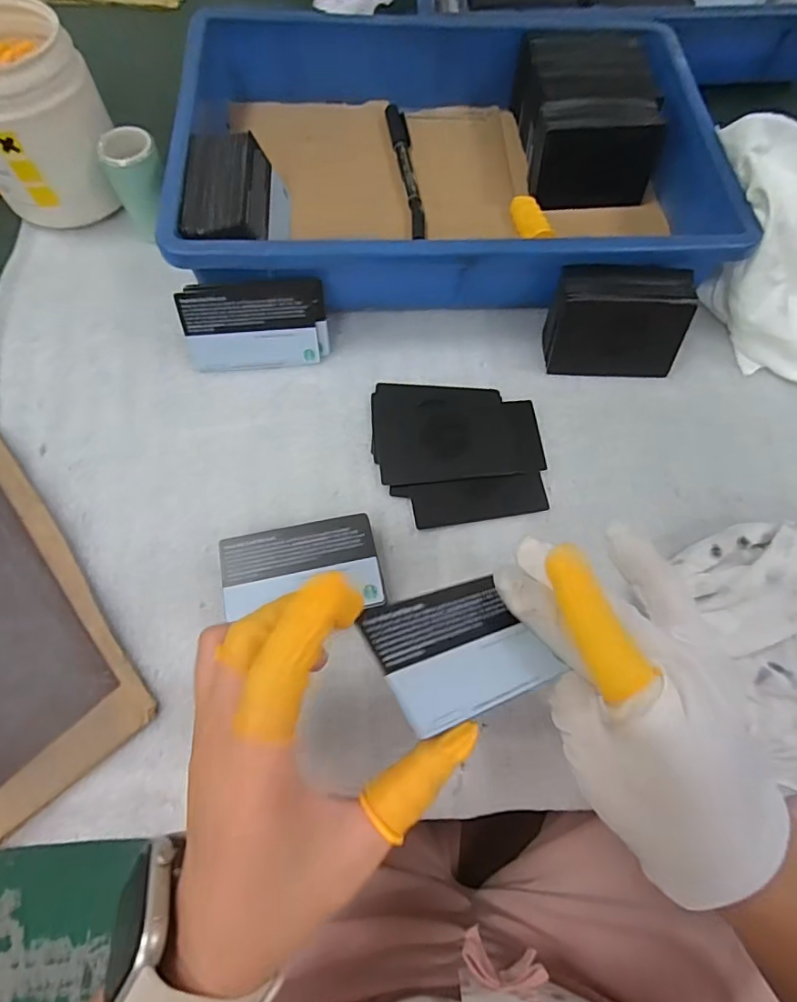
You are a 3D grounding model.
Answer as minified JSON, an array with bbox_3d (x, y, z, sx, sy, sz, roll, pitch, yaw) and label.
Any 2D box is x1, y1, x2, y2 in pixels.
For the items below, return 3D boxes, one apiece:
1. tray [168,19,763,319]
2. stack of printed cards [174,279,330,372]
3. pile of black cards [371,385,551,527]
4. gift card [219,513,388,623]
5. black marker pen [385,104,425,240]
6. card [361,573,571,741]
[{"bbox_3d":[0.035,-0.257,0.388,0.363,0.070,0.253,-2,69,-3],"label":"tray"},{"bbox_3d":[-0.095,-0.115,0.341,0.093,0.058,0.008,-5,44,-2],"label":"stack of printed cards"},{"bbox_3d":[0.039,-0.036,0.335,0.107,0.005,0.099,-5,70,-4],"label":"pile of black cards"},{"bbox_3d":[-0.054,0.037,0.290,0.087,0.004,0.052,-9,65,-6],"label":"gift card"},{"bbox_3d":[0.008,-0.261,0.409,0.016,0.013,0.142,-8,70,-5],"label":"black marker pen"},{"bbox_3d":[0.024,0.058,0.206,0.069,0.004,0.053,-9,47,-32],"label":"card"}]

